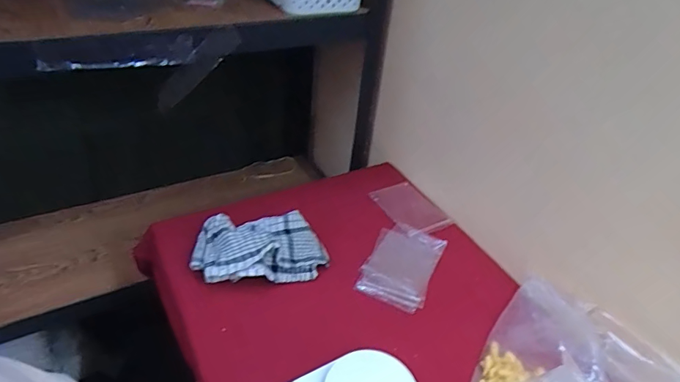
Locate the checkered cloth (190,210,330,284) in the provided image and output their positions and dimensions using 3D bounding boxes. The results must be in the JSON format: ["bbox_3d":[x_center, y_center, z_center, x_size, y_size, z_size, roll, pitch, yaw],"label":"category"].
[{"bbox_3d":[-0.123,0.090,0.698,0.197,0.053,0.112,-2,40,-10],"label":"checkered cloth"}]

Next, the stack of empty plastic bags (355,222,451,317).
[{"bbox_3d":[0.105,0.117,0.748,0.109,0.016,0.177,20,41,16],"label":"stack of empty plastic bags"}]

